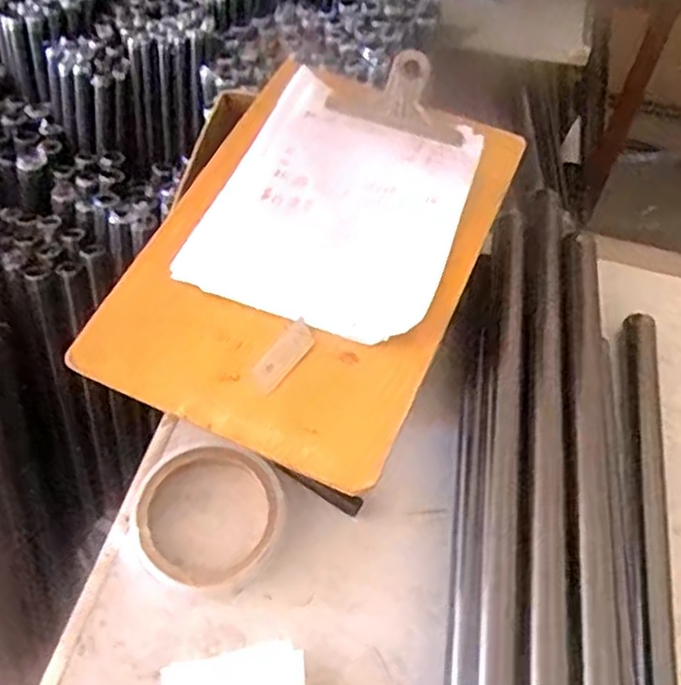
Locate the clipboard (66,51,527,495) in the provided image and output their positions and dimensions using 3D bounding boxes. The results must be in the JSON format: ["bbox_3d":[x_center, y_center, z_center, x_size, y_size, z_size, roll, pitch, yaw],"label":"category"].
[{"bbox_3d":[-0.011,-0.064,0.459,0.188,0.018,0.282,23,62,12],"label":"clipboard"}]

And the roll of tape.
[{"bbox_3d":[-0.086,0.112,0.470,0.096,0.020,0.092,0,59,-1],"label":"roll of tape"}]

